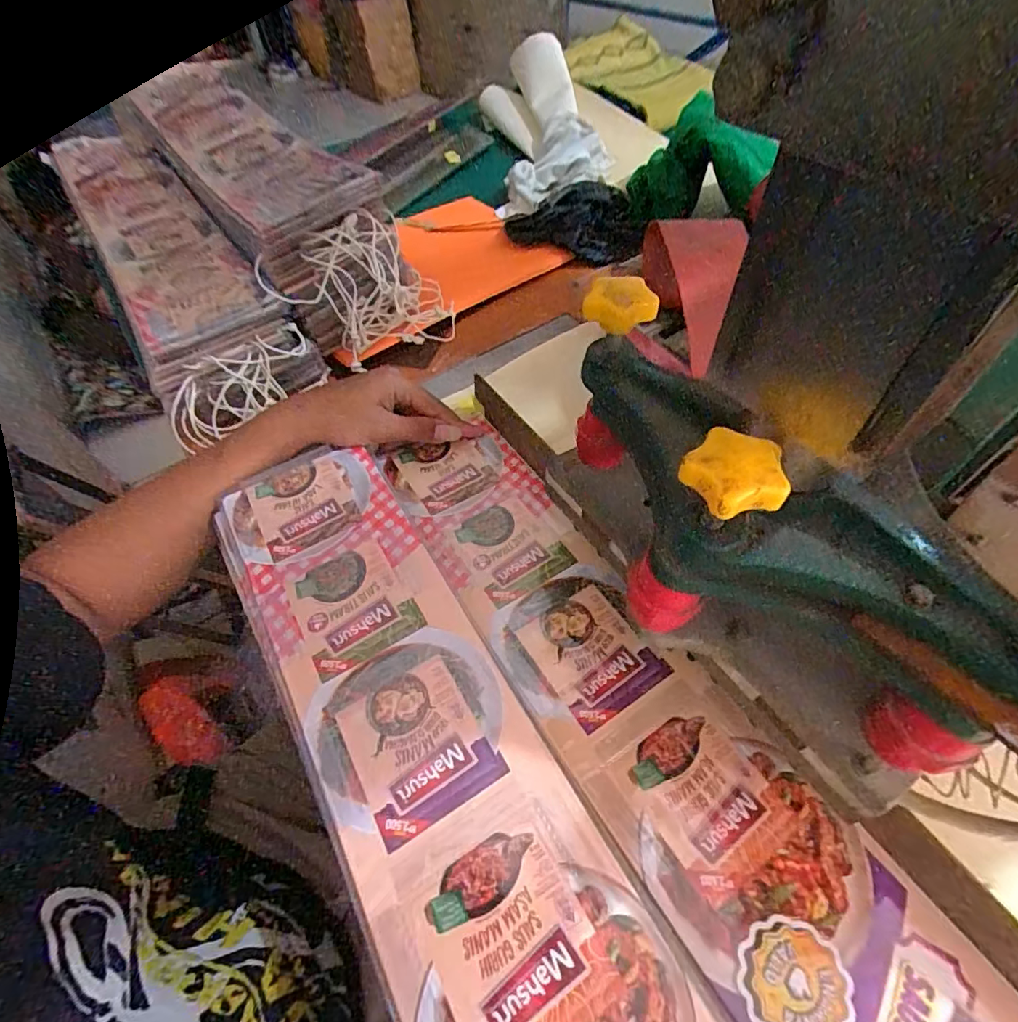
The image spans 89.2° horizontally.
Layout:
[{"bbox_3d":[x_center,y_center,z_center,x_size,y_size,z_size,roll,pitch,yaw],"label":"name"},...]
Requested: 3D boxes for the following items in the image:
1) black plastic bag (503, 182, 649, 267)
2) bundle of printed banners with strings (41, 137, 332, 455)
[{"bbox_3d":[0.083,-0.381,0.682,0.181,0.052,0.064,15,56,15],"label":"black plastic bag"},{"bbox_3d":[-0.408,-0.307,0.638,0.154,0.079,0.574,-30,57,-17],"label":"bundle of printed banners with strings"}]

